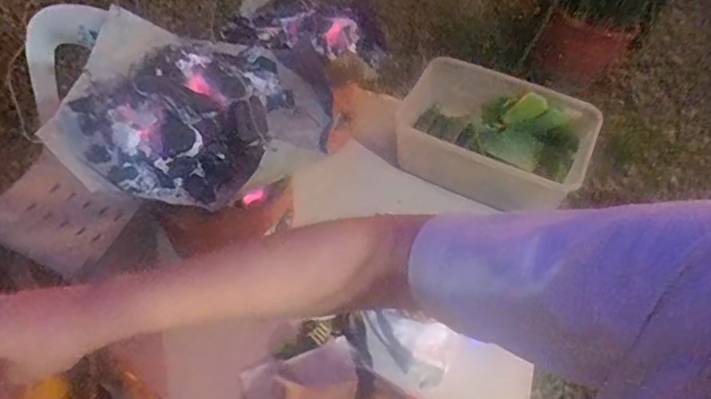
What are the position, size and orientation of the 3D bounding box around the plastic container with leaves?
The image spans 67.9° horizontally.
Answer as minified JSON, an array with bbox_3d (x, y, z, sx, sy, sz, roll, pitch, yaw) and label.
[{"bbox_3d":[0.201,-0.103,0.823,0.299,0.122,0.188,21,54,13],"label":"plastic container with leaves"}]

